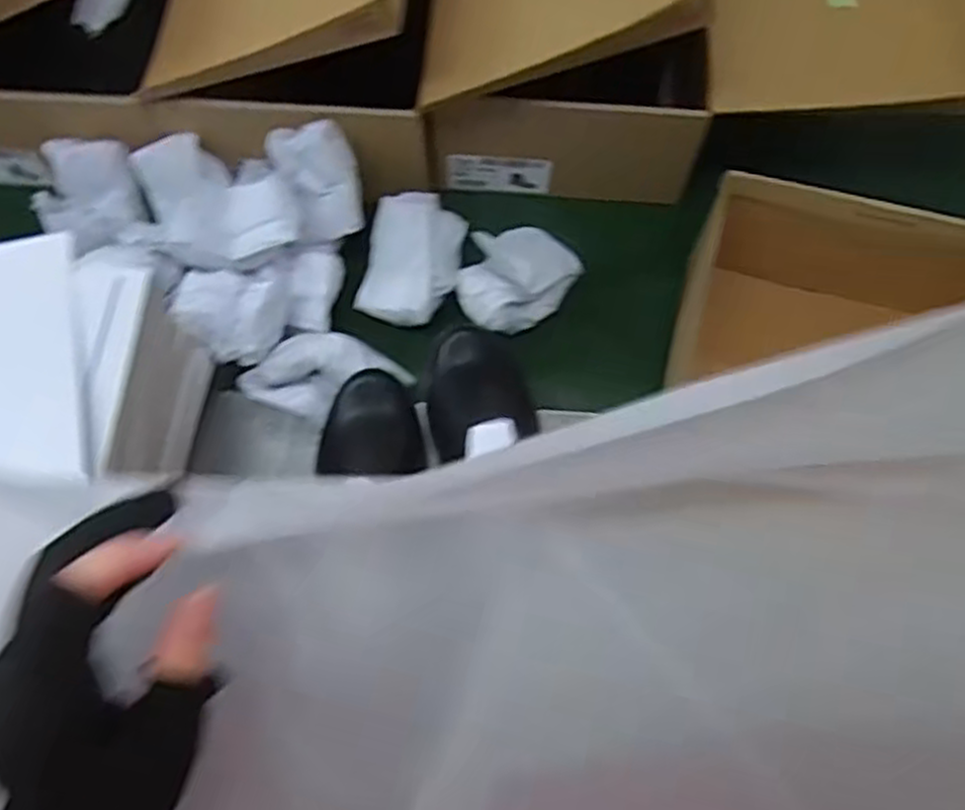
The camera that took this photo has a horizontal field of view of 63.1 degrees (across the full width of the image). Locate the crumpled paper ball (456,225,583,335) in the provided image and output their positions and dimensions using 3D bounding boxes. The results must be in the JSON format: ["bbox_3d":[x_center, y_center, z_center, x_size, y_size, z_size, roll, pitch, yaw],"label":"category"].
[{"bbox_3d":[0.030,-0.121,0.728,0.112,0.046,0.085,-22,68,-9],"label":"crumpled paper ball"}]

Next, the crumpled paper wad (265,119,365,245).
[{"bbox_3d":[-0.150,-0.206,0.711,0.077,0.062,0.093,-22,68,-9],"label":"crumpled paper wad"}]

